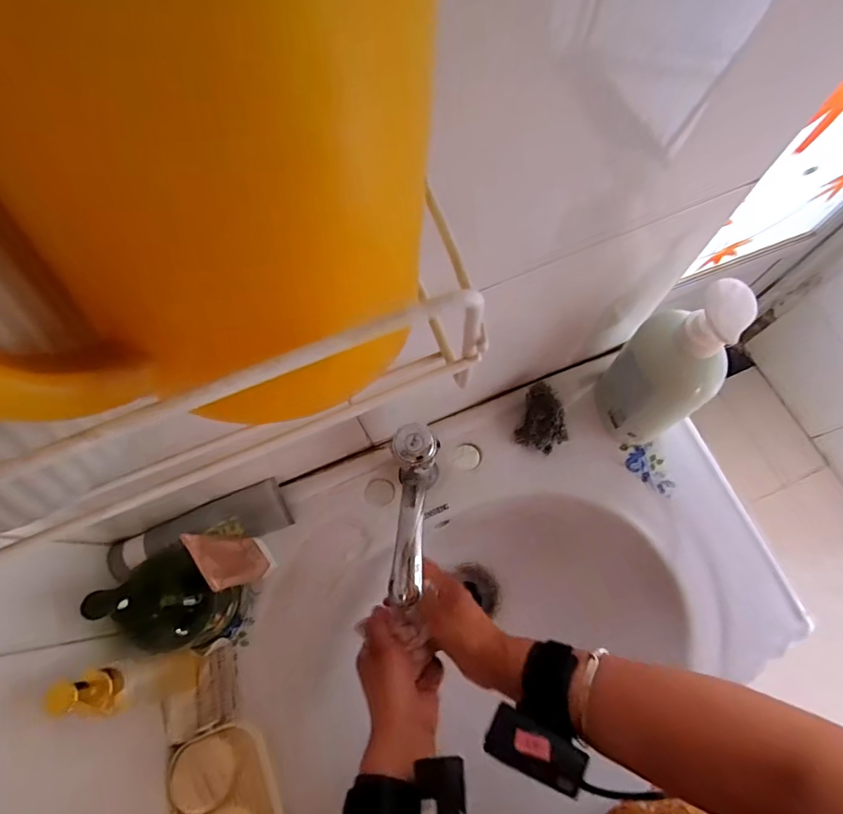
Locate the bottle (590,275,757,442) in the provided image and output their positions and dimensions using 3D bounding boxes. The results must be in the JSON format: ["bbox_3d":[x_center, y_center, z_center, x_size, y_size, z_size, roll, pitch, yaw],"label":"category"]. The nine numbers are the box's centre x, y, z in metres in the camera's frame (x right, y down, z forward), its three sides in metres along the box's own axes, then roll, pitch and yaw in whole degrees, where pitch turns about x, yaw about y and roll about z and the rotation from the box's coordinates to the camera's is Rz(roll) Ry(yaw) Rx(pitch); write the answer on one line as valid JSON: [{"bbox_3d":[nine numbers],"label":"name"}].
[{"bbox_3d":[0.230,-0.031,0.454,0.057,0.219,0.085,-23,72,-6],"label":"bottle"}]

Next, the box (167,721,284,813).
[{"bbox_3d":[-0.169,0.357,0.420,0.080,0.025,0.130,-22,72,-6],"label":"box"}]

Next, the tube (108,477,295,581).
[{"bbox_3d":[-0.224,0.126,0.498,0.167,0.038,0.060,-23,113,-10],"label":"tube"}]

